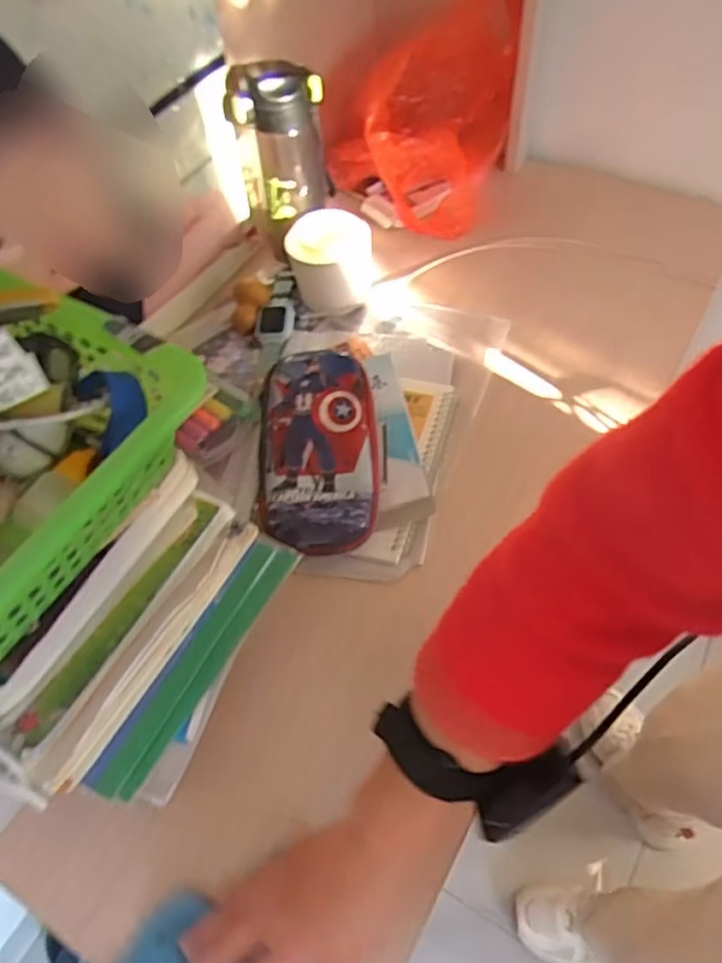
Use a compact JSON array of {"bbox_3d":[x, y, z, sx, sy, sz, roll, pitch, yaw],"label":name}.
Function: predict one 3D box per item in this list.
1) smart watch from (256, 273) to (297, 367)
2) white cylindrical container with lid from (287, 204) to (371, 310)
[{"bbox_3d":[-0.097,-0.196,0.782,0.038,0.029,0.128,8,57,9],"label":"smart watch"},{"bbox_3d":[-0.035,-0.252,0.764,0.091,0.086,0.080,-2,56,3],"label":"white cylindrical container with lid"}]

